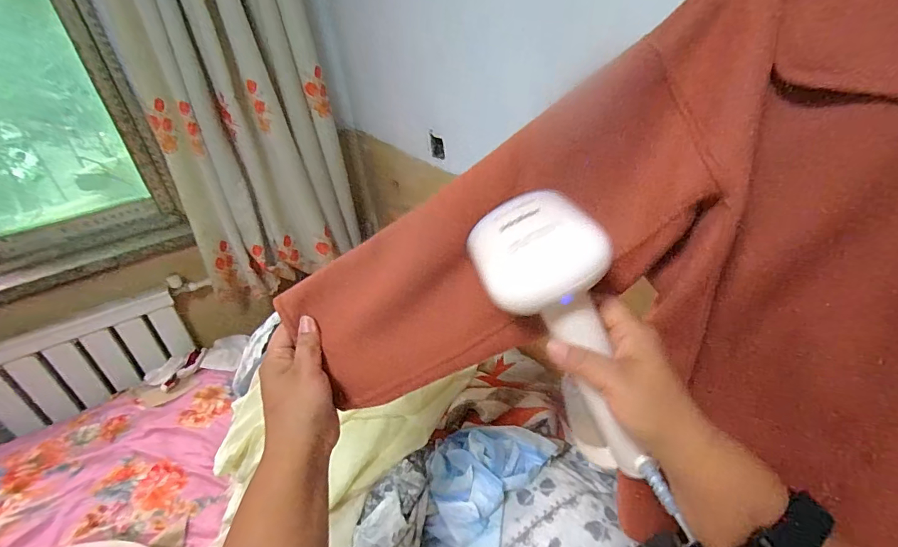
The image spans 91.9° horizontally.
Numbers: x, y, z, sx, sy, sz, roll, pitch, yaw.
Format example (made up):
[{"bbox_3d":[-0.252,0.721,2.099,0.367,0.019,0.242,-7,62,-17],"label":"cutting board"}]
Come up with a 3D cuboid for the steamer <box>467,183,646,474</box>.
[{"bbox_3d":[0.100,0.057,0.381,0.087,0.257,0.113,-23,8,0],"label":"steamer"}]

